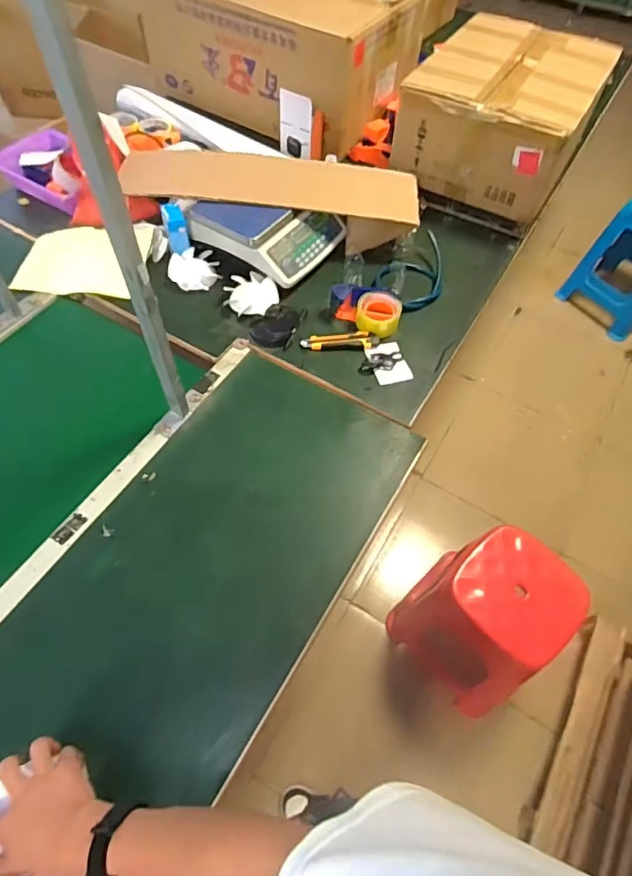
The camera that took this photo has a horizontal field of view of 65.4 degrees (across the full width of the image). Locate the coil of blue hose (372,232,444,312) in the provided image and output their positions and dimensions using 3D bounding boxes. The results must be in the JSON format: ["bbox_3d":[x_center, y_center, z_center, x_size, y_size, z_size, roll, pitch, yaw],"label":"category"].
[{"bbox_3d":[0.241,-0.373,1.120,0.128,0.056,0.219,41,66,20],"label":"coil of blue hose"}]

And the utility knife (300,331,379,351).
[{"bbox_3d":[0.049,-0.199,1.008,0.157,0.012,0.046,-2,60,-4],"label":"utility knife"}]

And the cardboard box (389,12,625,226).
[{"bbox_3d":[0.465,-0.815,1.229,0.374,0.199,0.488,28,62,13],"label":"cardboard box"}]

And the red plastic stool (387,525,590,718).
[{"bbox_3d":[0.403,0.434,1.213,0.289,0.393,0.302,-39,68,-22],"label":"red plastic stool"}]

